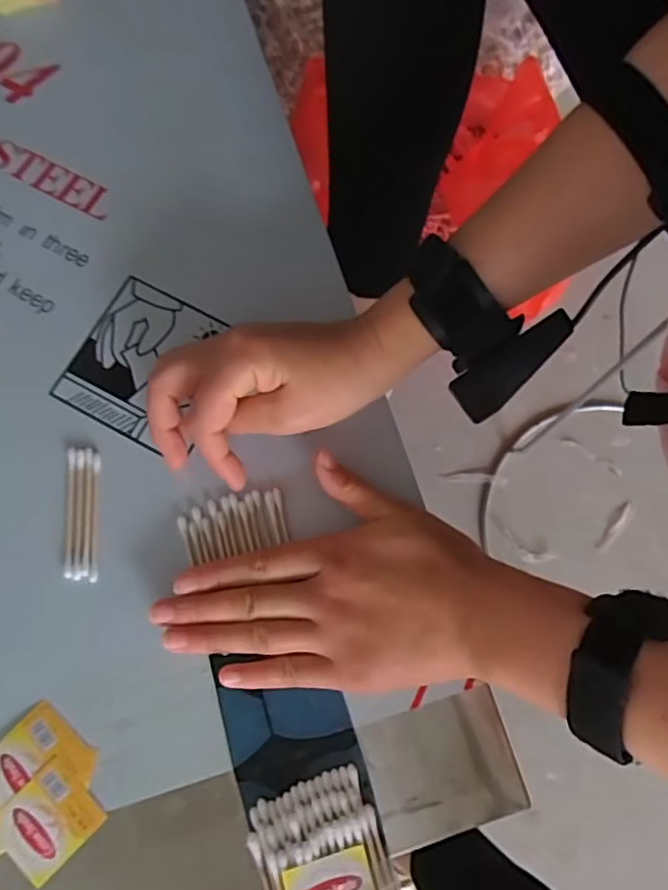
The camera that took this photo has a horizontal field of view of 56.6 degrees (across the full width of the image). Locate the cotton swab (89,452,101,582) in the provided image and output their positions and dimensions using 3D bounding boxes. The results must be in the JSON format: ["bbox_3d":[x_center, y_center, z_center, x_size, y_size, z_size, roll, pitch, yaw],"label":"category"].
[{"bbox_3d":[-0.131,0.038,0.339,0.005,0.004,0.070,-4,73,-2],"label":"cotton swab"}]

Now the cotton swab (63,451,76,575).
[{"bbox_3d":[-0.145,0.036,0.341,0.006,0.004,0.071,-5,73,-2],"label":"cotton swab"}]

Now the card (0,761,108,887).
[{"bbox_3d":[-0.138,0.180,0.297,0.040,0.004,0.041,42,77,12],"label":"card"}]

